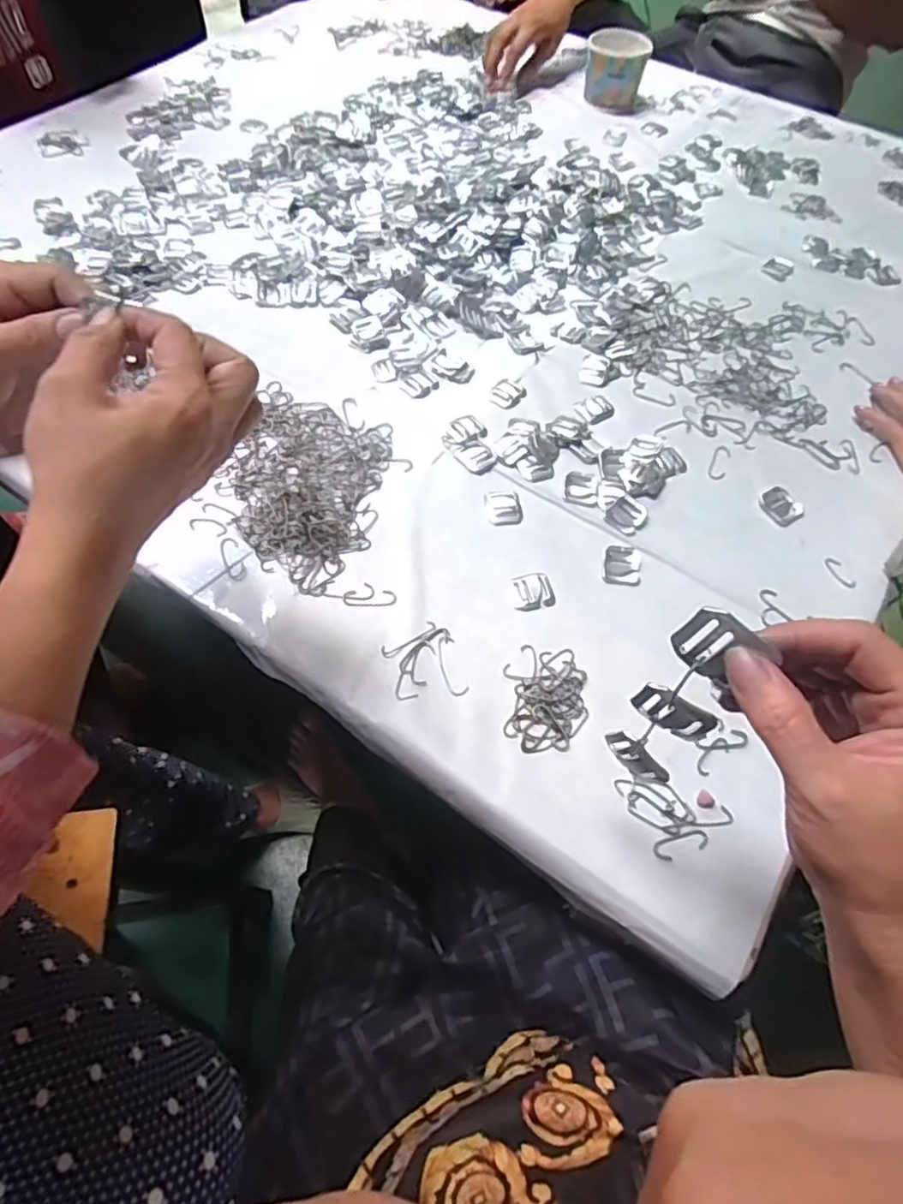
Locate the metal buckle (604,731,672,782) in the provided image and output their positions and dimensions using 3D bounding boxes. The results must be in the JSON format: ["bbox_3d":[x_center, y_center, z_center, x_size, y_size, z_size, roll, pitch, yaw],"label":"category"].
[{"bbox_3d":[0.100,0.084,0.343,0.005,0.024,0.037,-34,62,-24],"label":"metal buckle"}]

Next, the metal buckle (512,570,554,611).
[{"bbox_3d":[0.067,-0.010,0.517,0.032,0.004,0.032,-10,59,-8],"label":"metal buckle"}]

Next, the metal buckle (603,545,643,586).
[{"bbox_3d":[0.143,-0.031,0.532,0.032,0.006,0.038,7,58,2],"label":"metal buckle"}]

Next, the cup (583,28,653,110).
[{"bbox_3d":[0.250,-0.812,0.971,0.090,0.071,0.082,14,59,6],"label":"cup"}]

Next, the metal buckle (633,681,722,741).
[{"bbox_3d":[0.102,0.052,0.293,0.037,0.023,0.006,35,60,20],"label":"metal buckle"}]

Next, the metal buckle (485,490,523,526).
[{"bbox_3d":[0.046,-0.085,0.562,0.030,0.004,0.038,-6,59,-6],"label":"metal buckle"}]

